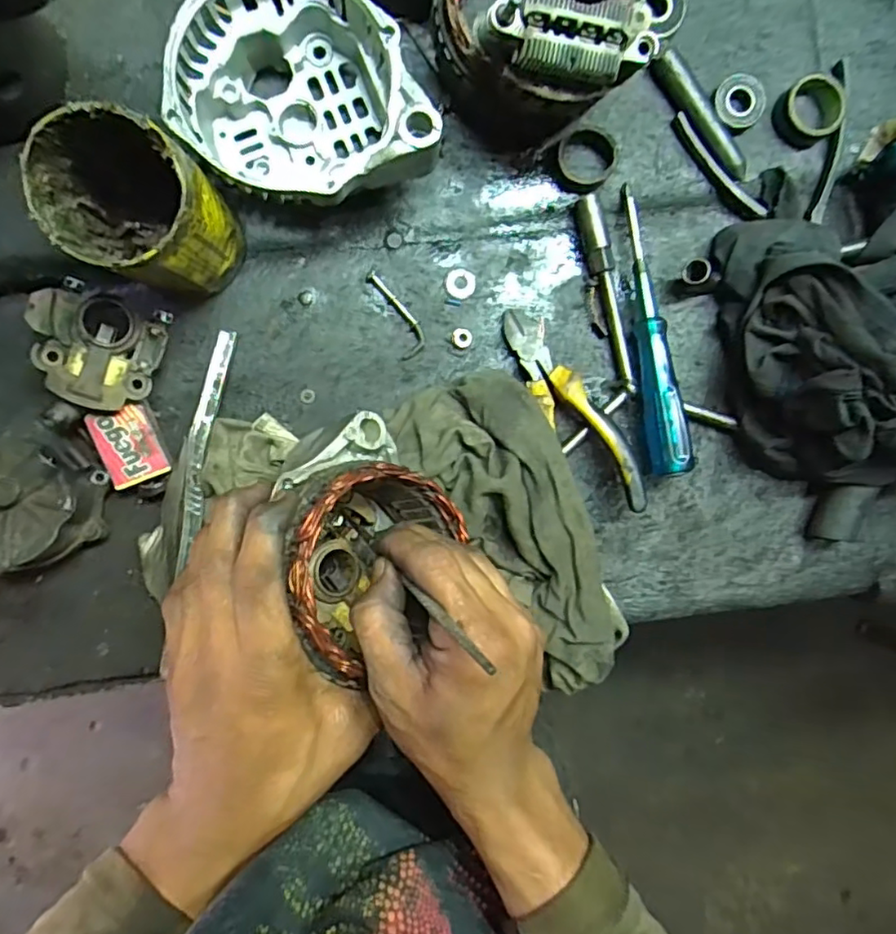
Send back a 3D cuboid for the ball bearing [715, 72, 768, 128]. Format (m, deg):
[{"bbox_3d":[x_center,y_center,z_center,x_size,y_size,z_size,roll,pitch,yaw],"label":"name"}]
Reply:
[{"bbox_3d":[0.196,-0.246,0.405,0.036,0.012,0.034,-1,93,-4],"label":"ball bearing"}]

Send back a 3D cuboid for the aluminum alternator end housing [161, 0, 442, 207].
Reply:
[{"bbox_3d":[-0.077,-0.214,0.358,0.149,0.082,0.120,23,91,-5],"label":"aluminum alternator end housing"}]

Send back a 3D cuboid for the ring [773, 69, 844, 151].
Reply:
[{"bbox_3d":[0.248,-0.243,0.408,0.045,0.020,0.040,-35,95,-2],"label":"ring"}]

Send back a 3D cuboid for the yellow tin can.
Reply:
[{"bbox_3d":[-0.167,-0.137,0.338,0.076,0.117,0.070,0,93,-4],"label":"yellow tin can"}]

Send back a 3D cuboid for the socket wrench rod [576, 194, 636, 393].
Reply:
[{"bbox_3d":[0.109,-0.117,0.410,0.017,0.018,0.130,-16,94,-3],"label":"socket wrench rod"}]

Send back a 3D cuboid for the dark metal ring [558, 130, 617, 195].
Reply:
[{"bbox_3d":[0.091,-0.203,0.397,0.037,0.016,0.038,0,93,-4],"label":"dark metal ring"}]

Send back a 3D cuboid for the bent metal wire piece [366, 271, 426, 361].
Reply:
[{"bbox_3d":[-0.034,-0.104,0.404,0.019,0.007,0.062,-24,94,-3],"label":"bent metal wire piece"}]

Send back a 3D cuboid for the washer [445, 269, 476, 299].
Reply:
[{"bbox_3d":[0.009,-0.124,0.407,0.020,0.004,0.019,0,93,-4],"label":"washer"}]

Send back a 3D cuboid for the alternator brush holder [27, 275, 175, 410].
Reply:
[{"bbox_3d":[-0.222,-0.074,0.379,0.073,0.028,0.070,19,85,-15],"label":"alternator brush holder"}]

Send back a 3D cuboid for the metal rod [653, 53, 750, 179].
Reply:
[{"bbox_3d":[0.170,-0.234,0.402,0.016,0.017,0.094,-37,95,-2],"label":"metal rod"}]

